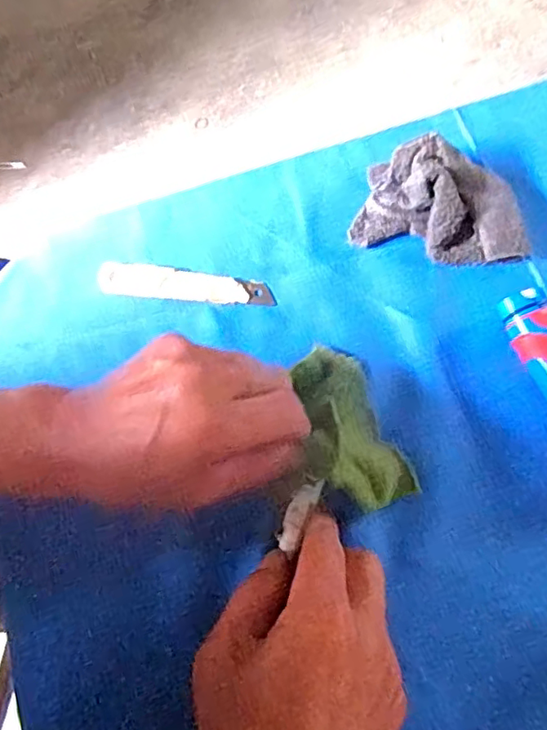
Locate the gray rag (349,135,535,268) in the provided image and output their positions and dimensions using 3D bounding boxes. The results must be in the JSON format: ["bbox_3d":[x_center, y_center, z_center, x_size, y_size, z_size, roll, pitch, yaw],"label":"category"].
[{"bbox_3d":[0.120,-0.111,0.400,0.115,0.038,0.073,13,70,5],"label":"gray rag"}]

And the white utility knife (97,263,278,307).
[{"bbox_3d":[-0.059,-0.055,0.397,0.118,0.006,0.023,5,67,3],"label":"white utility knife"}]

